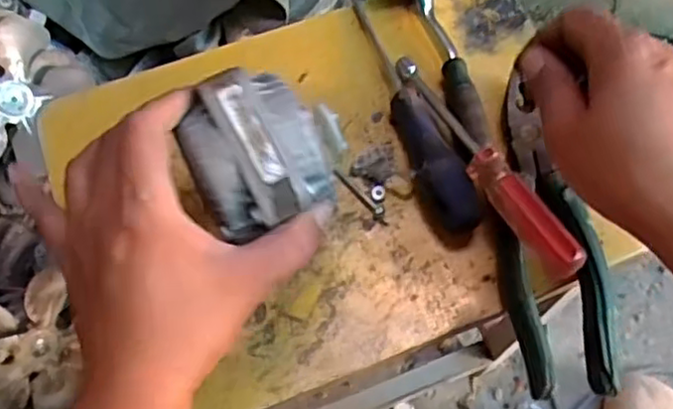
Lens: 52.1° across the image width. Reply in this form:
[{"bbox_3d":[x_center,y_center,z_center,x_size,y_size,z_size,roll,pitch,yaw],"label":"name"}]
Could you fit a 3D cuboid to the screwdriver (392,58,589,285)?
[{"bbox_3d":[0.084,-0.030,0.408,0.020,0.021,0.174,-25,55,-9],"label":"screwdriver"}]

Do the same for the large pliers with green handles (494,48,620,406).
[{"bbox_3d":[0.119,0.011,0.401,0.053,0.015,0.192,-5,66,1],"label":"large pliers with green handles"}]

